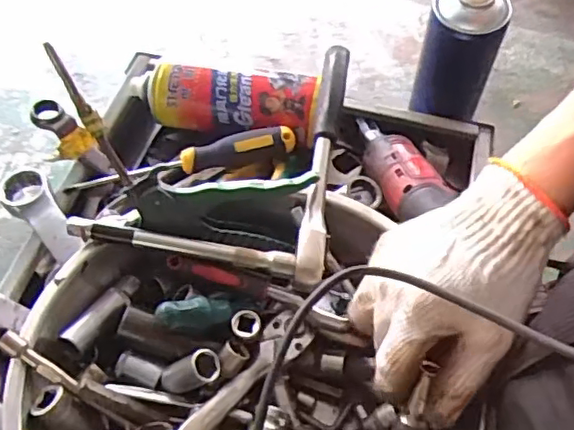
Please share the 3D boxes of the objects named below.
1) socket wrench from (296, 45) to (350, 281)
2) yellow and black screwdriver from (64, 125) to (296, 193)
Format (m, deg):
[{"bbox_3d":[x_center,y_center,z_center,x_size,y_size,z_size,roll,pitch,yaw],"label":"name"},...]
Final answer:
[{"bbox_3d":[0.026,-0.042,0.425,0.018,0.037,0.182,8,54,3],"label":"socket wrench"},{"bbox_3d":[-0.083,-0.043,0.498,0.184,0.026,0.022,-12,56,-11],"label":"yellow and black screwdriver"}]

